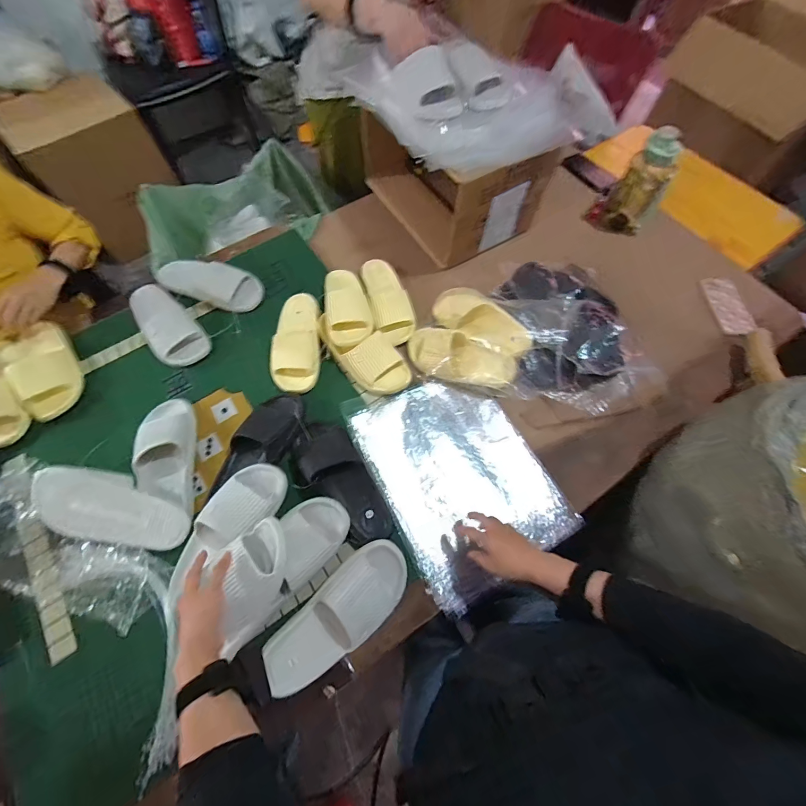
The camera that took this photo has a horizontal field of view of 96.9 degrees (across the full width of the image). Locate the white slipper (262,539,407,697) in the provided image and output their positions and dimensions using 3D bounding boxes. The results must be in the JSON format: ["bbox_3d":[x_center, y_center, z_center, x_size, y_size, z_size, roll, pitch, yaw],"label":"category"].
[{"bbox_3d":[-0.100,0.340,0.565,0.272,0.069,0.106,-41,73,-17],"label":"white slipper"}]

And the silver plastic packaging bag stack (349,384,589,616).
[{"bbox_3d":[0.106,0.126,0.677,0.297,0.042,0.387,-27,69,-13],"label":"silver plastic packaging bag stack"}]

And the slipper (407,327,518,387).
[{"bbox_3d":[0.112,-0.103,0.753,0.239,0.084,0.091,21,66,24],"label":"slipper"}]

